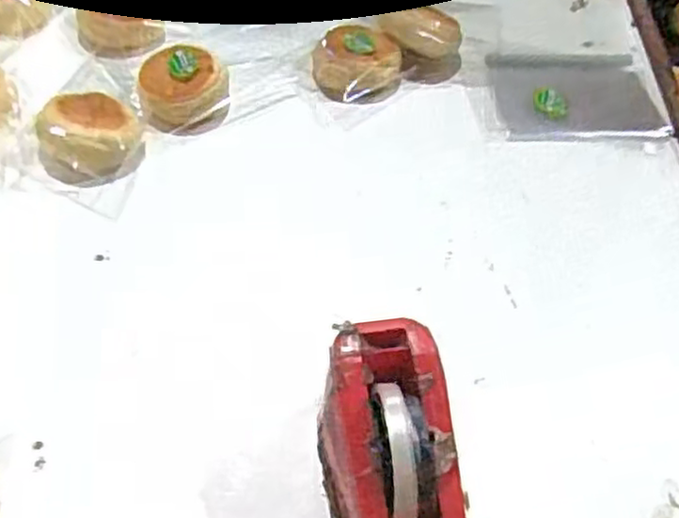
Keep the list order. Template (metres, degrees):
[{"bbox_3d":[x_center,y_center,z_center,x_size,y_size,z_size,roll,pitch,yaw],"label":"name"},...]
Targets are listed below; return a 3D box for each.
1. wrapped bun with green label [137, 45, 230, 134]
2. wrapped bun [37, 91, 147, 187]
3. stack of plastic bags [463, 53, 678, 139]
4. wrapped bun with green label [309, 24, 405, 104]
[{"bbox_3d":[-0.154,-0.167,0.712,0.087,0.058,0.071,-6,53,-10],"label":"wrapped bun with green label"},{"bbox_3d":[-0.231,-0.110,0.663,0.091,0.052,0.084,3,52,-3],"label":"wrapped bun"},{"bbox_3d":[0.251,-0.187,0.804,0.205,0.009,0.145,2,52,-4],"label":"stack of plastic bags"},{"bbox_3d":[0.019,-0.214,0.776,0.098,0.038,0.083,3,52,-3],"label":"wrapped bun with green label"}]

